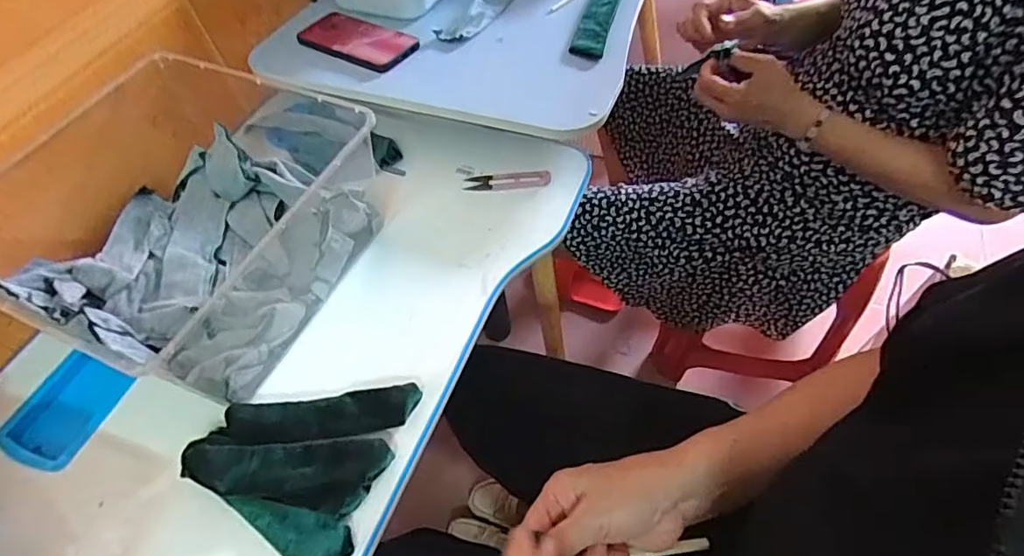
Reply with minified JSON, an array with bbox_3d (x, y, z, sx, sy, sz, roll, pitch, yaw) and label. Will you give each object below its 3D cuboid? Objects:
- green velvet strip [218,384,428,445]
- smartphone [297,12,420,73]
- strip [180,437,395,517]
[{"bbox_3d":[-0.173,0.125,0.491,0.176,0.009,0.041,-7,56,0],"label":"green velvet strip"},{"bbox_3d":[-0.206,-0.322,0.724,0.167,0.007,0.088,27,62,21],"label":"smartphone"},{"bbox_3d":[-0.192,0.167,0.457,0.171,0.012,0.059,0,59,-2],"label":"strip"}]

